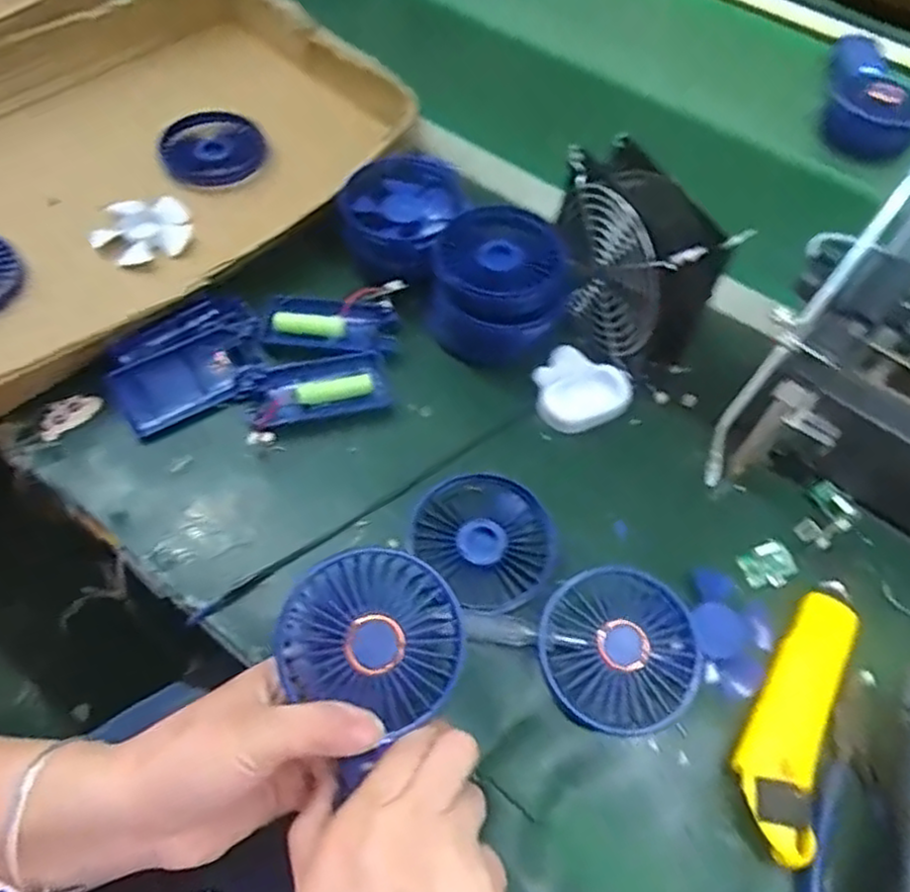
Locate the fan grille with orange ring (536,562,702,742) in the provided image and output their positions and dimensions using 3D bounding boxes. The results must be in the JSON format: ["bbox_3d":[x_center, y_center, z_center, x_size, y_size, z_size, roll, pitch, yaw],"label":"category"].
[{"bbox_3d":[0.088,0.109,0.393,0.080,0.023,0.084,-4,57,-7],"label":"fan grille with orange ring"}]

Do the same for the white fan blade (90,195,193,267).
[{"bbox_3d":[-0.241,-0.167,0.563,0.069,0.022,0.069,-30,64,-21],"label":"white fan blade"}]

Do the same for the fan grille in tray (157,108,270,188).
[{"bbox_3d":[-0.203,-0.247,0.612,0.084,0.026,0.081,-19,60,-16],"label":"fan grille in tray"}]

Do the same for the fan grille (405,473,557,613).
[{"bbox_3d":[0.020,0.056,0.439,0.079,0.013,0.085,2,57,-3],"label":"fan grille"}]

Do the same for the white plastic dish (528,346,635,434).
[{"bbox_3d":[0.085,-0.040,0.501,0.063,0.021,0.057,-18,60,-15],"label":"white plastic dish"}]

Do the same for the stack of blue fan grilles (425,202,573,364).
[{"bbox_3d":[0.029,-0.111,0.507,0.091,0.055,0.103,7,57,0],"label":"stack of blue fan grilles"}]

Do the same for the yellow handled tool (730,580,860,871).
[{"bbox_3d":[0.183,0.137,0.393,0.043,0.022,0.156,25,59,12],"label":"yellow handled tool"}]

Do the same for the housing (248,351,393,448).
[{"bbox_3d":[-0.093,-0.036,0.490,0.096,0.014,0.050,-18,60,-15],"label":"housing"}]

